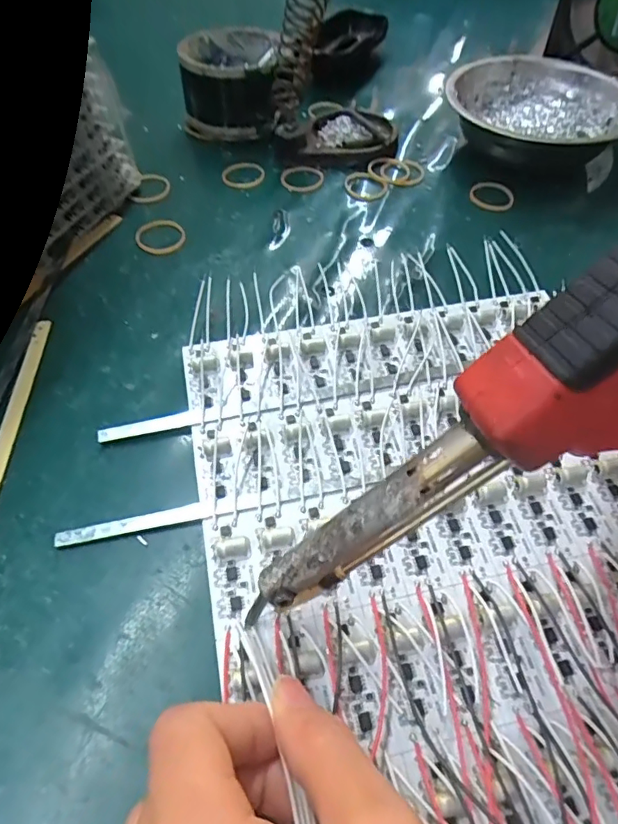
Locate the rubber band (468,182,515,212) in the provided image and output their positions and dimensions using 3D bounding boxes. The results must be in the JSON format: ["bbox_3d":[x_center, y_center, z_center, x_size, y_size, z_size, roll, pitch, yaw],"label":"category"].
[{"bbox_3d":[0.122,-0.144,0.349,0.029,0.005,0.030,18,55,11],"label":"rubber band"}]

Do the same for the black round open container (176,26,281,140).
[{"bbox_3d":[-0.059,-0.250,0.398,0.068,0.048,0.089,0,53,-2],"label":"black round open container"}]

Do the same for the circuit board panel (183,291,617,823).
[{"bbox_3d":[0.057,0.043,0.208,0.191,0.013,0.231,-10,54,-9],"label":"circuit board panel"}]

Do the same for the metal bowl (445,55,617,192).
[{"bbox_3d":[0.163,-0.202,0.368,0.121,0.045,0.121,1,53,-1],"label":"metal bowl"}]

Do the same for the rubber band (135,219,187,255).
[{"bbox_3d":[-0.091,-0.109,0.323,0.030,0.004,0.031,-12,55,-10],"label":"rubber band"}]

